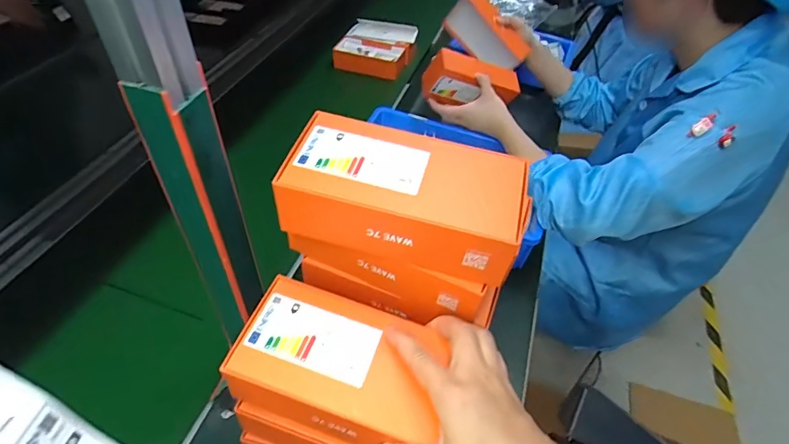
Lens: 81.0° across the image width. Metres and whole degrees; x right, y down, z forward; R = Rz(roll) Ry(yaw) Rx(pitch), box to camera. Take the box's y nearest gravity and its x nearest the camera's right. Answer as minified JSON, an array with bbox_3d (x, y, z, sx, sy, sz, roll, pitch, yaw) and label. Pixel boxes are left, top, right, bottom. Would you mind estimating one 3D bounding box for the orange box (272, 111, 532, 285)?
[{"bbox_3d":[0.007,-0.018,0.373,0.185,0.071,0.110,14,47,10],"label":"orange box"}]

